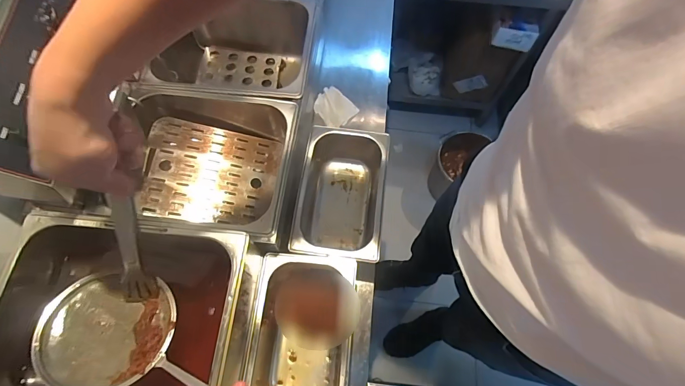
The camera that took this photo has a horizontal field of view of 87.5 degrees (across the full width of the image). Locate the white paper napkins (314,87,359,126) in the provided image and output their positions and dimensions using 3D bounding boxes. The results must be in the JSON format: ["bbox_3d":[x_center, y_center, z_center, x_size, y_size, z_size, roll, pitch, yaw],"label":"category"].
[{"bbox_3d":[-0.019,-0.204,0.852,0.092,0.012,0.098,44,54,-5],"label":"white paper napkins"}]

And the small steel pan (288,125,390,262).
[{"bbox_3d":[-0.001,0.009,0.731,0.162,0.109,0.266,7,69,3],"label":"small steel pan"}]

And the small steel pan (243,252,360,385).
[{"bbox_3d":[-0.067,0.248,0.628,0.169,0.100,0.260,7,69,3],"label":"small steel pan"}]

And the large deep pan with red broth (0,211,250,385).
[{"bbox_3d":[-0.321,0.199,0.555,0.350,0.226,0.265,3,68,1],"label":"large deep pan with red broth"}]

